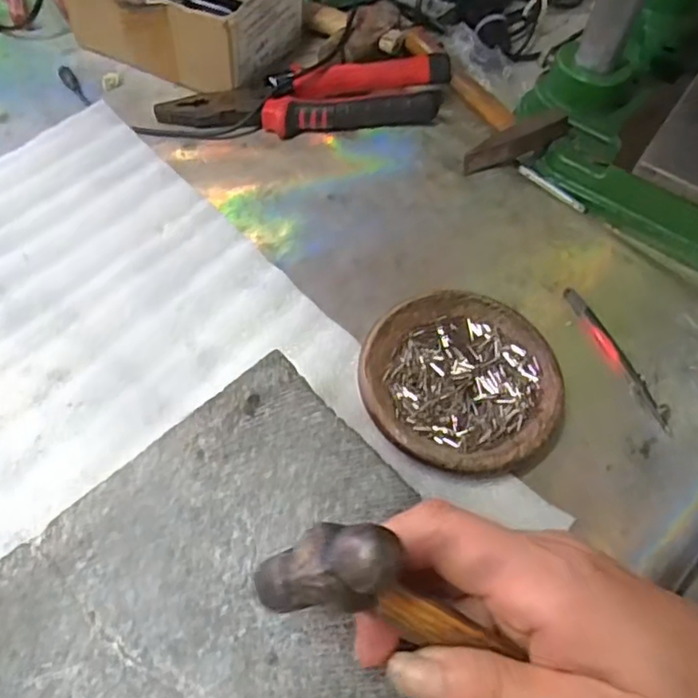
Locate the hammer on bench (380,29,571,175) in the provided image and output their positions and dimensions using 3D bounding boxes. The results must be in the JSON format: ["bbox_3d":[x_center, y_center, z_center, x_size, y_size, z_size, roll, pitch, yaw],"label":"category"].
[{"bbox_3d":[0.094,-0.208,0.501,0.081,0.028,0.162,-19,59,-16],"label":"hammer on bench"}]

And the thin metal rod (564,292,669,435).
[{"bbox_3d":[0.161,0.003,0.379,0.012,0.004,0.106,-17,58,-16],"label":"thin metal rod"}]

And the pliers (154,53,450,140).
[{"bbox_3d":[-0.030,-0.195,0.486,0.221,0.027,0.062,-3,56,-7],"label":"pliers"}]

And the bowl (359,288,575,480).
[{"bbox_3d":[0.063,0.019,0.356,0.110,0.018,0.114,2,55,-3],"label":"bowl"}]

